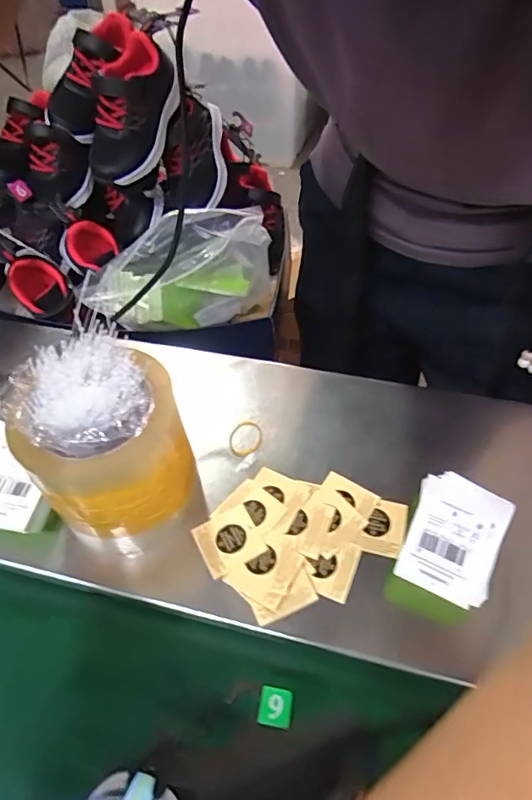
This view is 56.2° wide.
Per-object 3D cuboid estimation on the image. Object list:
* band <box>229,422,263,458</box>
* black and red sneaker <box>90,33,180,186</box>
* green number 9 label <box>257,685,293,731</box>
[{"bbox_3d":[-0.017,0.032,0.423,0.027,0.004,0.033,9,48,13],"label":"band"},{"bbox_3d":[-0.156,-0.315,0.549,0.070,0.088,0.147,34,102,46],"label":"black and red sneaker"},{"bbox_3d":[0.005,0.181,0.294,0.019,0.004,0.021,8,36,8],"label":"green number 9 label"}]

